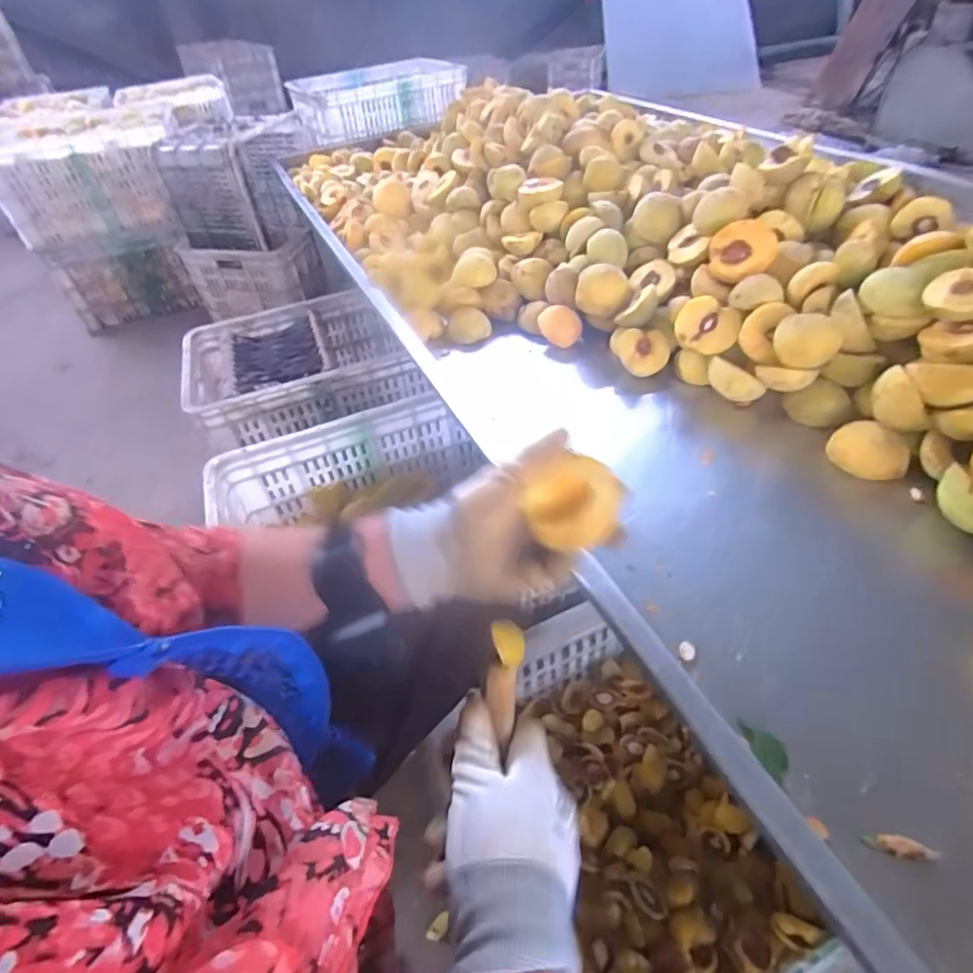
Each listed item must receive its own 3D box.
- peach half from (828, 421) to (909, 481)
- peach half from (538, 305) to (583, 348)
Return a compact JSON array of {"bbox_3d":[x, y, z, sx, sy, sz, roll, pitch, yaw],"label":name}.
[{"bbox_3d":[0.401,-0.039,0.569,0.051,0.037,0.074,-33,50,-25],"label":"peach half"},{"bbox_3d":[0.106,-0.236,0.797,0.063,0.025,0.062,6,84,17],"label":"peach half"}]

